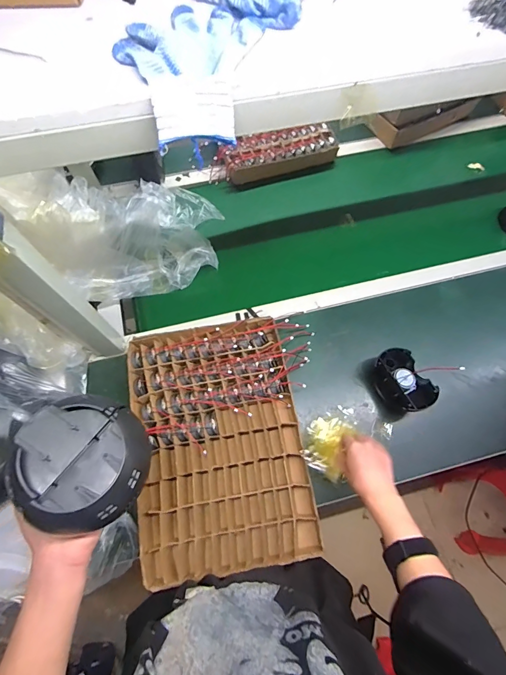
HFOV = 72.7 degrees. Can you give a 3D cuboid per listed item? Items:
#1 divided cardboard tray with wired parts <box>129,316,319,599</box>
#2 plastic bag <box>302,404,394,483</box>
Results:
[{"bbox_3d":[-0.043,0.192,0.674,0.379,0.054,0.451,-8,69,-4],"label":"divided cardboard tray with wired parts"},{"bbox_3d":[0.180,0.192,0.672,0.186,0.079,0.112,-32,73,-12],"label":"plastic bag"}]

